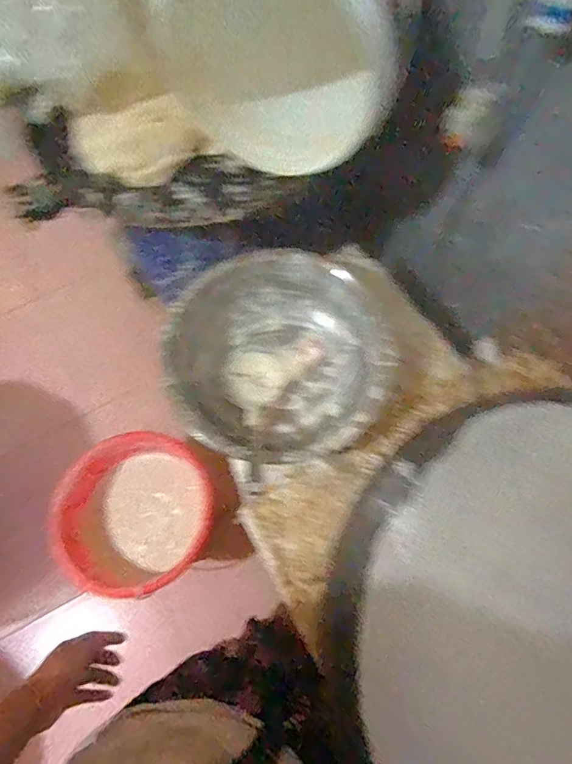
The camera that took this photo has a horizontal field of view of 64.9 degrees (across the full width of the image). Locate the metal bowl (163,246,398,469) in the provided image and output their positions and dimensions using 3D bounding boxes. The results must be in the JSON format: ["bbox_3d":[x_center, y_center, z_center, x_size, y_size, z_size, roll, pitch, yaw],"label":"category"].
[{"bbox_3d":[-0.009,-0.053,0.862,0.407,0.129,0.377,-1,70,2],"label":"metal bowl"}]

